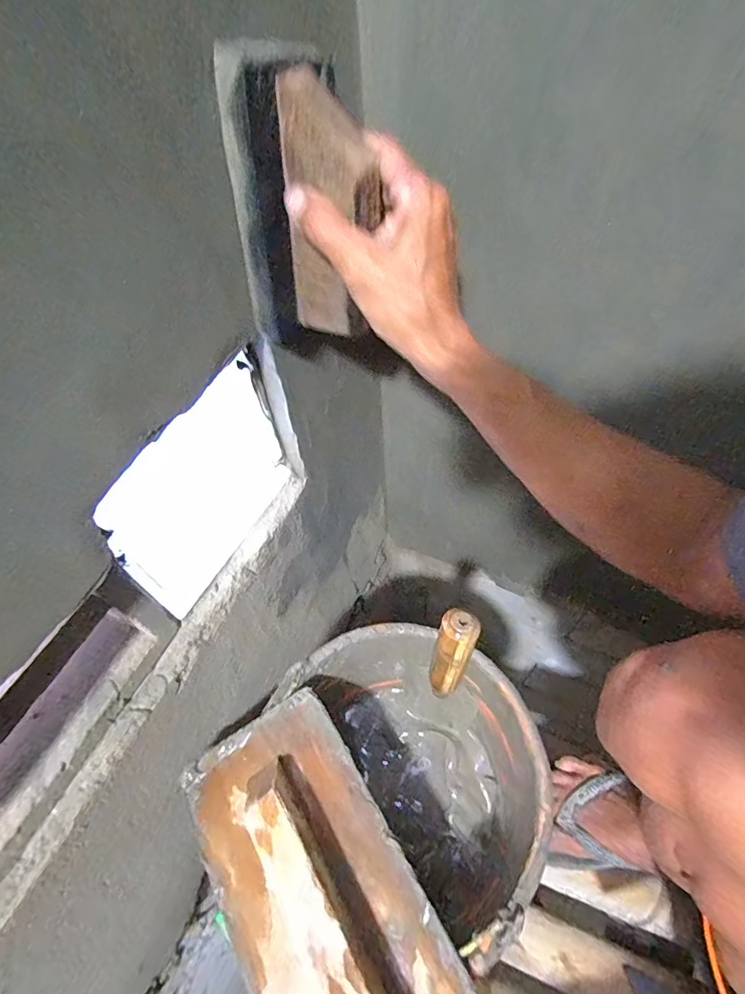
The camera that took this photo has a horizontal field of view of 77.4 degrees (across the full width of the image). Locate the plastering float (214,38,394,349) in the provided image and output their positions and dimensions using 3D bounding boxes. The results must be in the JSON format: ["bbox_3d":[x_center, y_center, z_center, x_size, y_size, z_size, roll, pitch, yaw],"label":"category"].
[{"bbox_3d":[-0.044,-0.184,0.311,0.087,0.168,0.043,-6,46,-5],"label":"plastering float"}]

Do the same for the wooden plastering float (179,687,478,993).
[{"bbox_3d":[-0.049,0.321,0.377,0.147,0.070,0.299,-30,58,-15],"label":"wooden plastering float"}]

